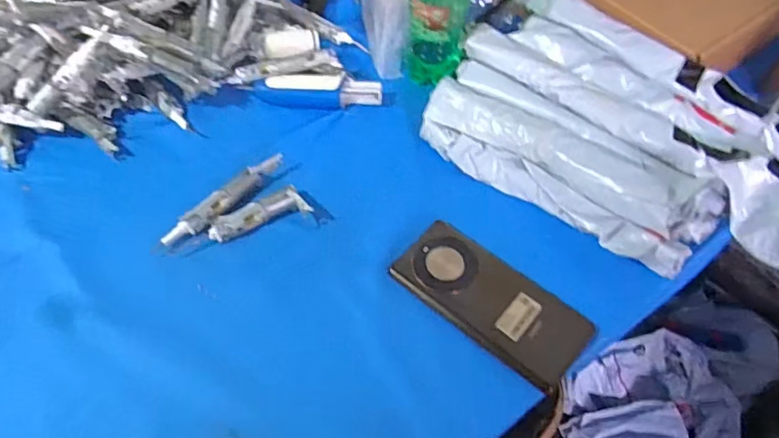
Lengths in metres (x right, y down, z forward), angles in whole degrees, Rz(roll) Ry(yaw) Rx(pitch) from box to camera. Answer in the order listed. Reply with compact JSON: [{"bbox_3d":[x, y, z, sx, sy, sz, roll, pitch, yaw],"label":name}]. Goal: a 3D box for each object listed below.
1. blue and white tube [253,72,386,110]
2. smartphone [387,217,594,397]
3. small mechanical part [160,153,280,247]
[{"bbox_3d":[-0.076,-0.136,0.594,0.132,0.024,0.034,1,56,-1],"label":"blue and white tube"},{"bbox_3d":[0.085,0.068,0.472,0.163,0.016,0.070,38,63,21],"label":"smartphone"},{"bbox_3d":[-0.152,-0.017,0.519,0.023,0.021,0.129,39,63,21],"label":"small mechanical part"}]

